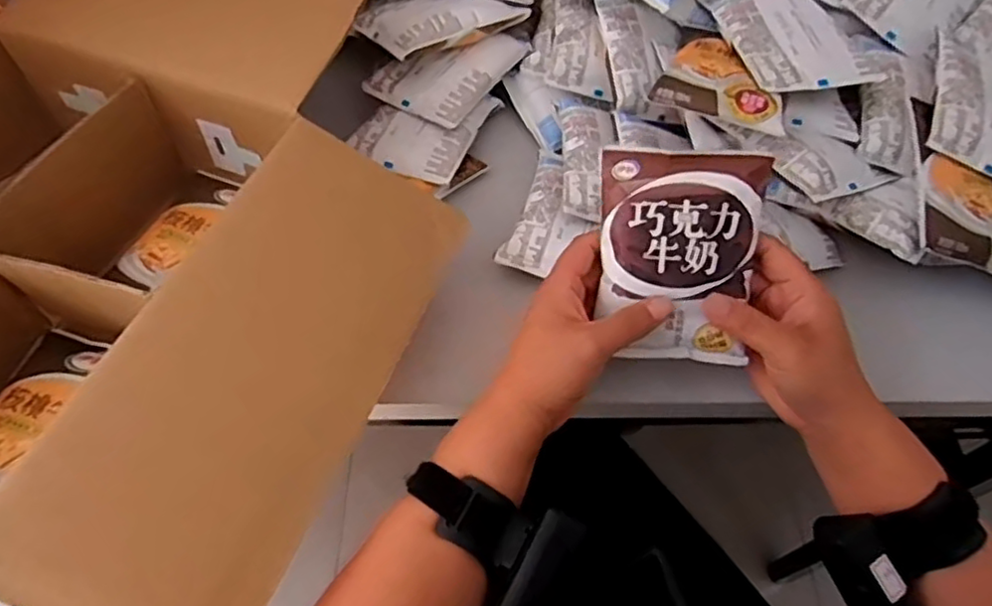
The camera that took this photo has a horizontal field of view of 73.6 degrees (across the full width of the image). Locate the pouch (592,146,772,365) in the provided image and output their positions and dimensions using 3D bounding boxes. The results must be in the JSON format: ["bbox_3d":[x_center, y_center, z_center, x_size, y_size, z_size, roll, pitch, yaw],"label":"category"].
[{"bbox_3d":[0.112,-0.027,0.407,0.095,0.129,0.013,2,11,8],"label":"pouch"}]

